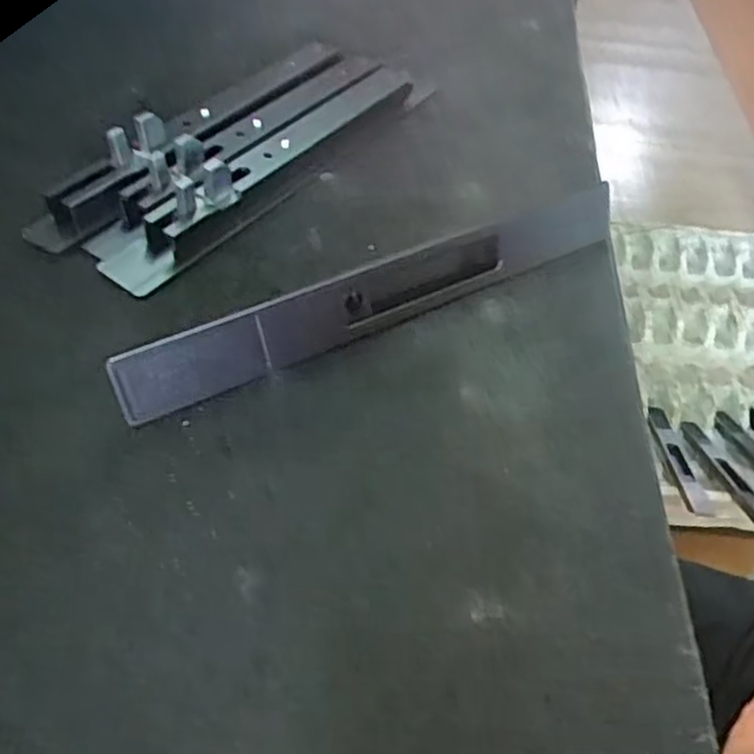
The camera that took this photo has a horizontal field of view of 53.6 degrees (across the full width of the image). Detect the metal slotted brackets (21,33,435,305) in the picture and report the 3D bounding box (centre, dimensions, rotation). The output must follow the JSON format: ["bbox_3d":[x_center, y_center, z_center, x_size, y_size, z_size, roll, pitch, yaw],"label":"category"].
[{"bbox_3d":[-0.059,-0.113,0.352,0.070,0.029,0.202,29,54,21],"label":"metal slotted brackets"}]

